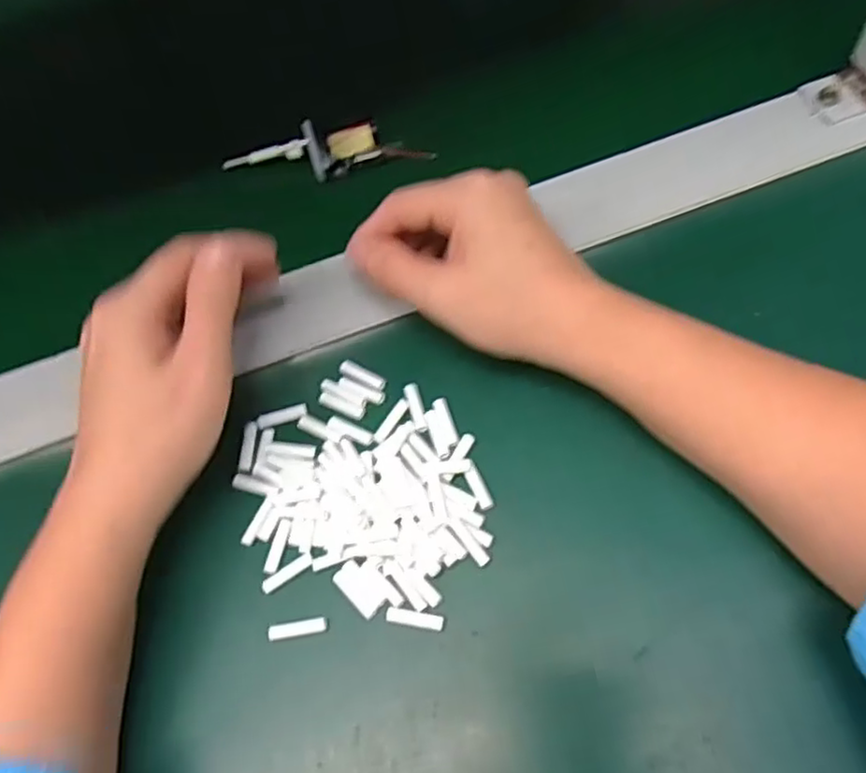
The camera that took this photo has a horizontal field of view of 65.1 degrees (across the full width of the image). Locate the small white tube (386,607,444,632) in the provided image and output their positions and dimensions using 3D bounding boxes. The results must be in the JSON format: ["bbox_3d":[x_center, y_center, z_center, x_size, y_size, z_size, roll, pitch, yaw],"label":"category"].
[{"bbox_3d":[-0.007,0.092,0.269,0.023,0.004,0.006,7,64,10],"label":"small white tube"}]

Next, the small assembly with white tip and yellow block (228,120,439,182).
[{"bbox_3d":[-0.063,-0.141,0.394,0.118,0.020,0.039,-12,62,0],"label":"small assembly with white tip and yellow block"}]

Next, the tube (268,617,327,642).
[{"bbox_3d":[-0.054,0.097,0.272,0.023,0.004,0.006,-11,62,1],"label":"tube"}]

